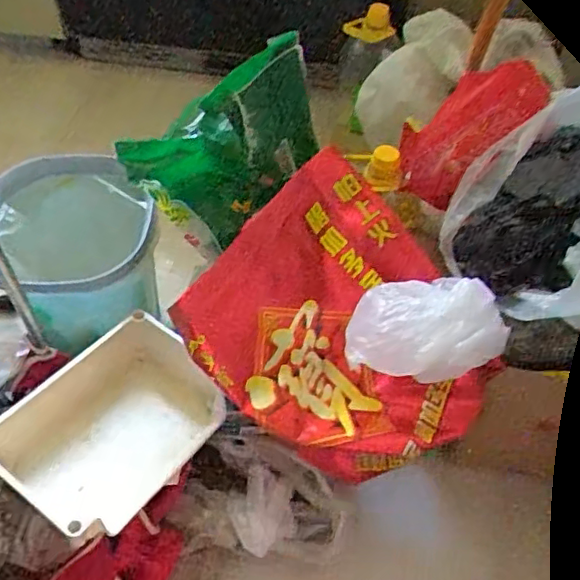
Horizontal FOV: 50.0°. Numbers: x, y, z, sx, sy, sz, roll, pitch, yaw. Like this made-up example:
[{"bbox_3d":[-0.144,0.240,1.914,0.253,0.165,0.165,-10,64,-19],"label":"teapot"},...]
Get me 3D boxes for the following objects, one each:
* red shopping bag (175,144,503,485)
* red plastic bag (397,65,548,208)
[{"bbox_3d":[0.092,0.050,0.833,0.355,0.220,0.355,28,64,17],"label":"red shopping bag"},{"bbox_3d":[0.263,-0.239,0.941,0.072,0.255,0.120,8,52,-35],"label":"red plastic bag"}]

